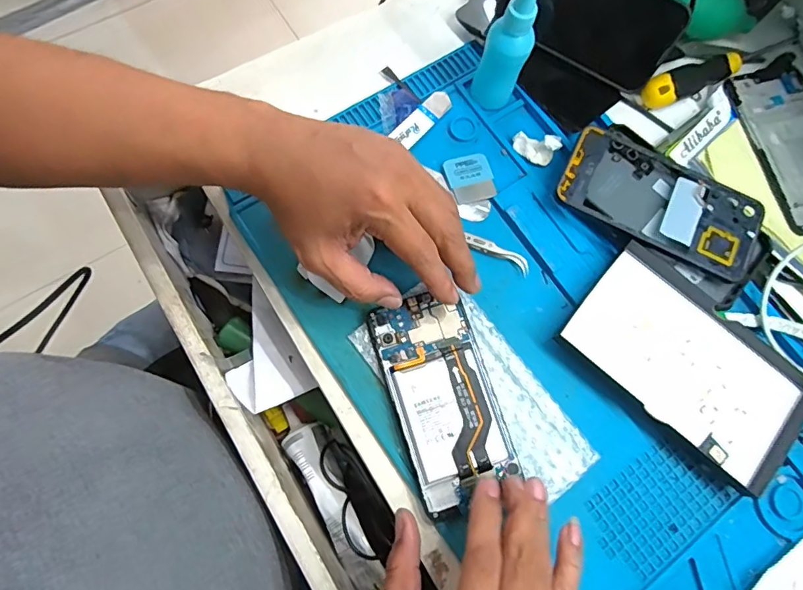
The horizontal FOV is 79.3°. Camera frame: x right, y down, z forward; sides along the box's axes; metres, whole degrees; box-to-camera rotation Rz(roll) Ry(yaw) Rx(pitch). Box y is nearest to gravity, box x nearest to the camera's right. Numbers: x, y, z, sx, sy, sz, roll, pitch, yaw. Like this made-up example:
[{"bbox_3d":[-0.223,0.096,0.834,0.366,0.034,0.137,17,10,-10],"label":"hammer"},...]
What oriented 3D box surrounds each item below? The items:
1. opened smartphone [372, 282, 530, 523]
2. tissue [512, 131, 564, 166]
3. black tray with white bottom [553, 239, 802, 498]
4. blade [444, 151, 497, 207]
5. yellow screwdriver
[{"bbox_3d":[0.030,0.074,0.351,0.070,0.006,0.151,-15,77,-4],"label":"opened smartphone"},{"bbox_3d":[0.115,-0.126,0.414,0.039,0.015,0.021,14,77,2],"label":"tissue"},{"bbox_3d":[0.220,0.052,0.370,0.180,0.021,0.104,40,79,8],"label":"black tray with white bottom"},{"bbox_3d":[0.058,-0.099,0.409,0.038,0.004,0.043,-17,78,-5],"label":"blade"},{"bbox_3d":[0.302,-0.215,0.453,0.188,0.024,0.025,-25,78,-15],"label":"yellow screwdriver"}]

